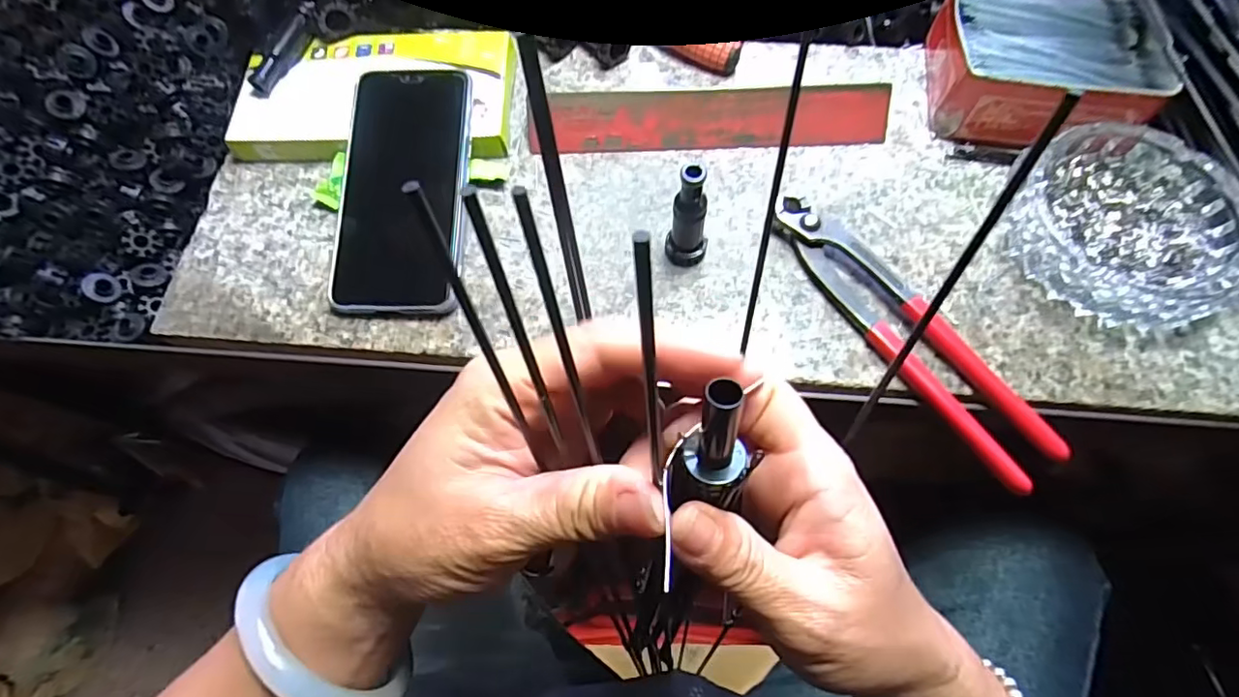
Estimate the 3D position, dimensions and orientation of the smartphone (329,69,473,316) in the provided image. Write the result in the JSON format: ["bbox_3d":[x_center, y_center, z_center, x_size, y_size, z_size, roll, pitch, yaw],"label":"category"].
[{"bbox_3d":[-0.131,-0.098,0.344,0.078,0.010,0.158,2,78,7],"label":"smartphone"}]

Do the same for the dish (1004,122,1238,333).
[{"bbox_3d":[0.280,-0.069,0.321,0.114,0.030,0.116,-9,68,-2],"label":"dish"}]

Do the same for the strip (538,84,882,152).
[{"bbox_3d":[0.056,-0.147,0.367,0.225,0.035,0.008,-1,28,1],"label":"strip"}]

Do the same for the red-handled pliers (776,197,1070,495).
[{"bbox_3d":[0.158,-0.014,0.317,0.043,0.016,0.192,-29,70,-10],"label":"red-handled pliers"}]

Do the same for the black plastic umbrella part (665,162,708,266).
[{"bbox_3d":[0.040,-0.071,0.316,0.023,0.068,0.019,14,69,7],"label":"black plastic umbrella part"}]

